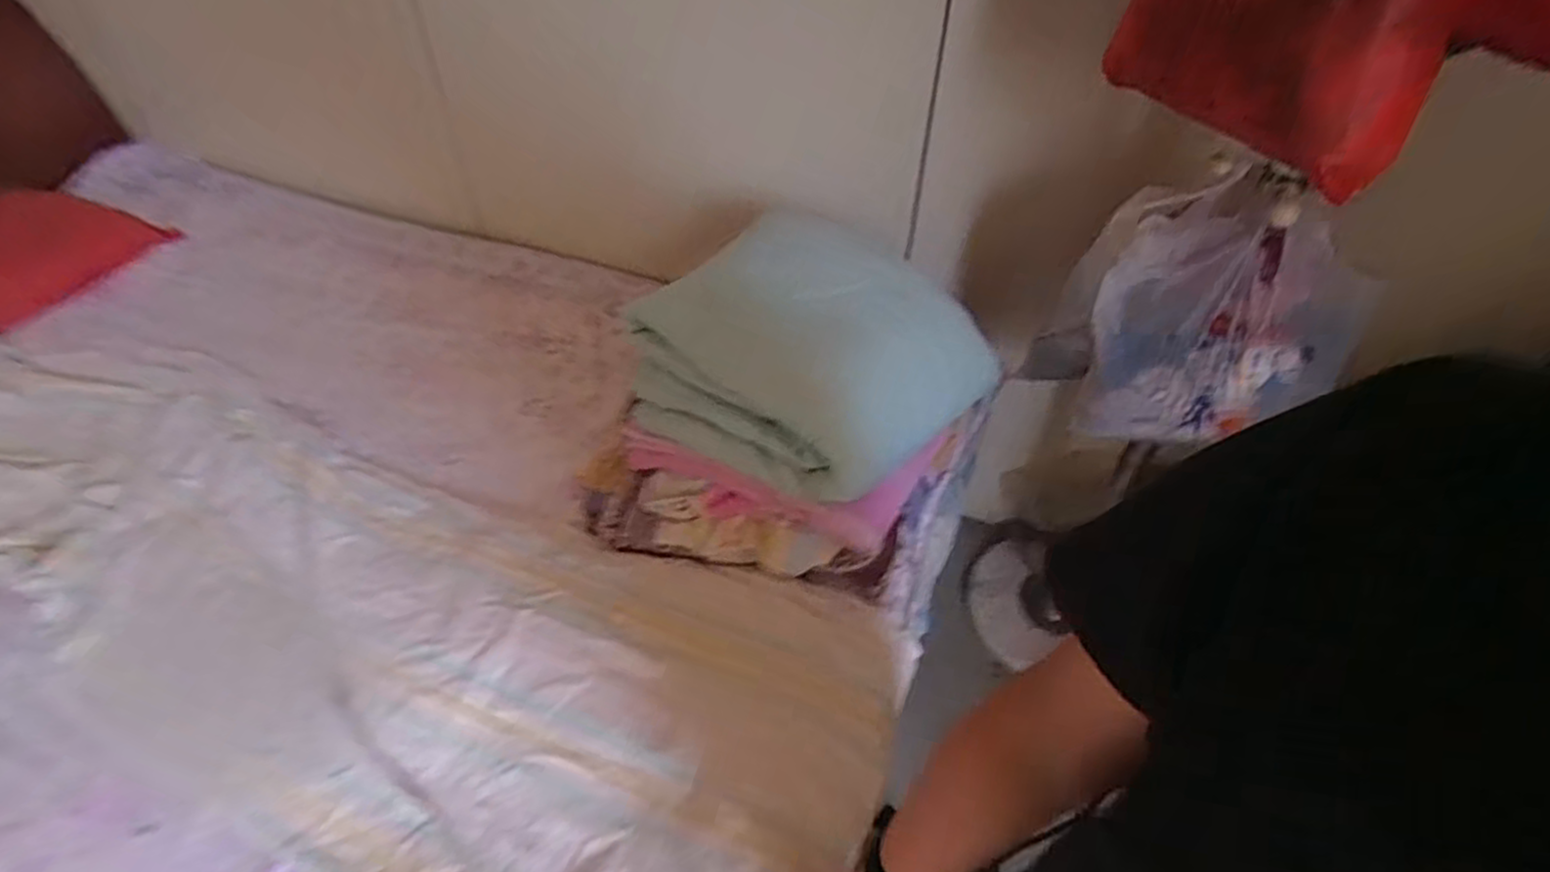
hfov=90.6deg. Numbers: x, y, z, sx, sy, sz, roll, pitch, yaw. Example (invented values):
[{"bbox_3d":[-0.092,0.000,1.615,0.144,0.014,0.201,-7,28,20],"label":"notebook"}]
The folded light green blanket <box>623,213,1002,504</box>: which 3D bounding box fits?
[{"bbox_3d":[0.048,-0.122,1.030,0.370,0.218,0.344,32,52,28],"label":"folded light green blanket"}]

